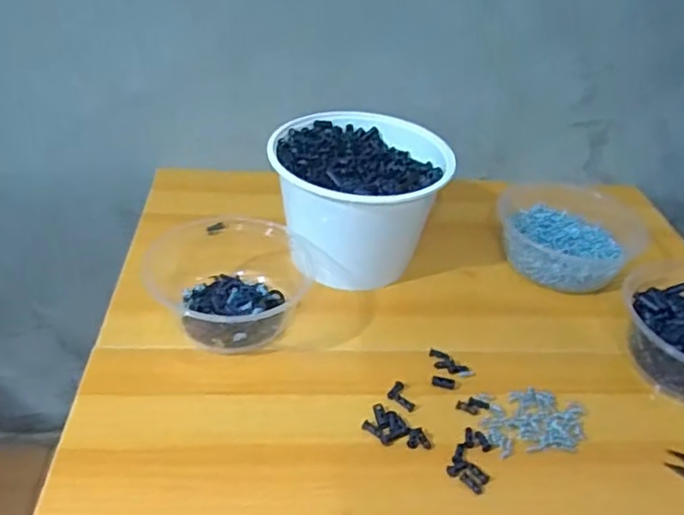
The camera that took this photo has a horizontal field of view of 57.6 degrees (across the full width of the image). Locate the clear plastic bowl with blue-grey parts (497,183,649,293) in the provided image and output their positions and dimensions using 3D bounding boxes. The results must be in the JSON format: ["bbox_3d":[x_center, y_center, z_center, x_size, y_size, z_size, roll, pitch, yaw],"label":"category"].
[{"bbox_3d":[0.219,-0.017,0.619,0.142,0.065,0.115,21,39,19],"label":"clear plastic bowl with blue-grey parts"}]

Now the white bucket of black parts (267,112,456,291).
[{"bbox_3d":[0.015,-0.054,0.592,0.158,0.112,0.146,4,36,-3],"label":"white bucket of black parts"}]

